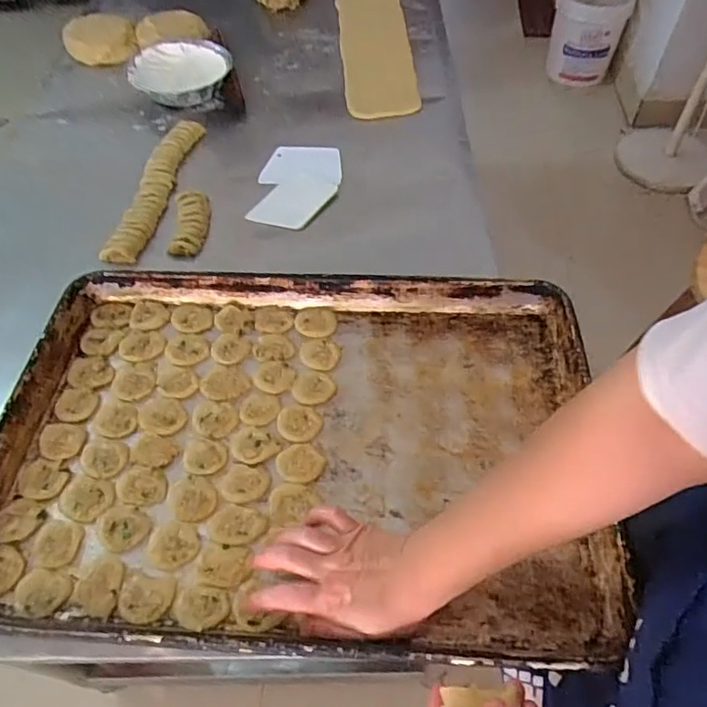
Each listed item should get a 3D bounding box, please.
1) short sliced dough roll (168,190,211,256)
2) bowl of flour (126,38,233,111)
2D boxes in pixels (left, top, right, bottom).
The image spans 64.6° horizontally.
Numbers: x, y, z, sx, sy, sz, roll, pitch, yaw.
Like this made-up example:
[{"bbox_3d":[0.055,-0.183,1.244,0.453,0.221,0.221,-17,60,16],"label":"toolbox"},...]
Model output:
[{"bbox_3d":[-0.222,-0.179,0.760,0.048,0.021,0.103,-3,54,-1],"label":"short sliced dough roll"},{"bbox_3d":[-0.287,-0.467,0.945,0.167,0.074,0.133,-5,54,-3],"label":"bowl of flour"}]

